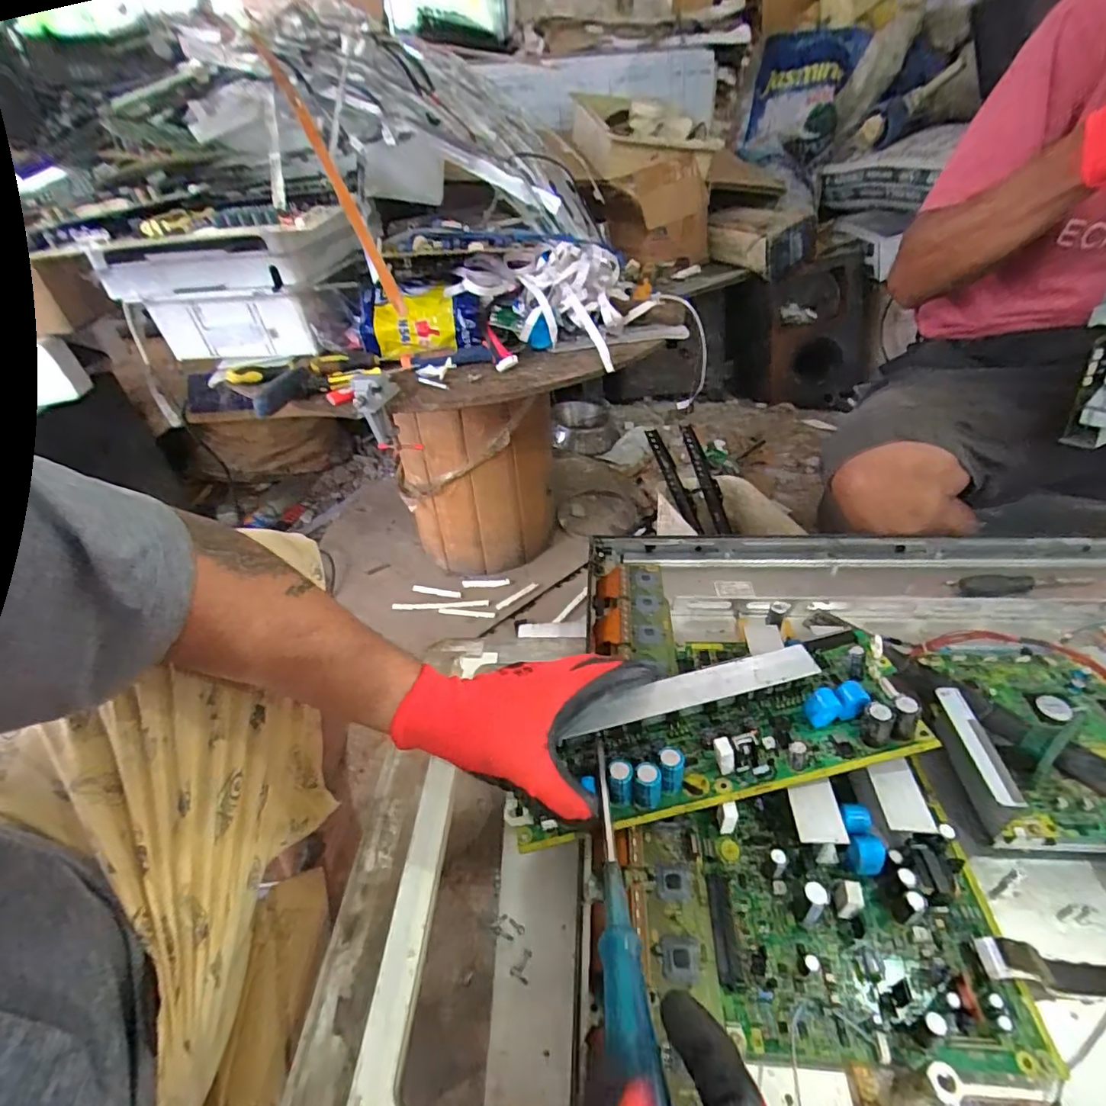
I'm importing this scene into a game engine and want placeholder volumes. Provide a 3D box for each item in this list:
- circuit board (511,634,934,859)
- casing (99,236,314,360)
[{"bbox_3d":[0.115,0.133,0.403,0.299,0.044,0.098,-16,39,-3],"label":"circuit board"},{"bbox_3d":[-0.448,-0.329,0.738,0.281,0.137,0.051,3,39,10],"label":"casing"}]

